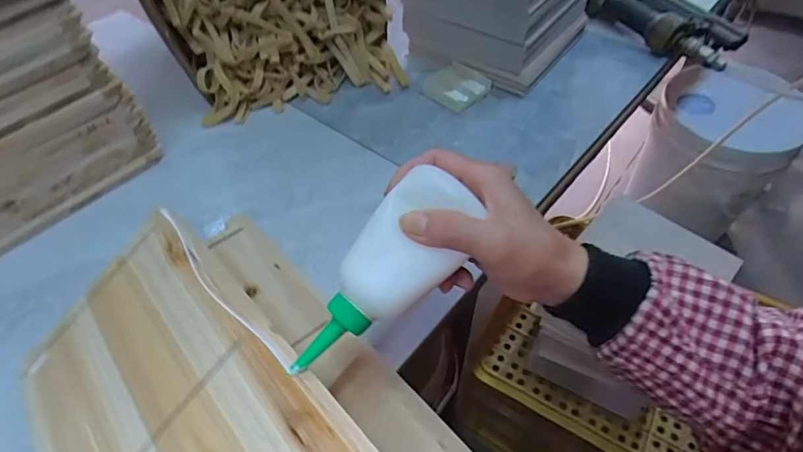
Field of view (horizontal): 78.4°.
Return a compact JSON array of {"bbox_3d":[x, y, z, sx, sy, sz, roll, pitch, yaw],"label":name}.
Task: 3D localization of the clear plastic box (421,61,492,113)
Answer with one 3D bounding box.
[{"bbox_3d":[0.070,-0.191,0.664,0.075,0.014,0.079,-37,59,-24],"label":"clear plastic box"}]

